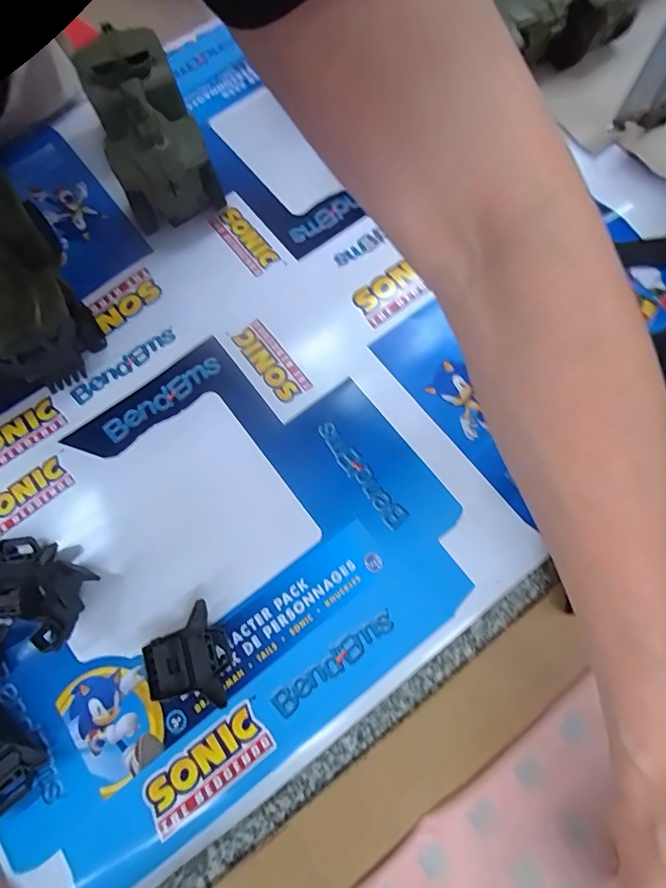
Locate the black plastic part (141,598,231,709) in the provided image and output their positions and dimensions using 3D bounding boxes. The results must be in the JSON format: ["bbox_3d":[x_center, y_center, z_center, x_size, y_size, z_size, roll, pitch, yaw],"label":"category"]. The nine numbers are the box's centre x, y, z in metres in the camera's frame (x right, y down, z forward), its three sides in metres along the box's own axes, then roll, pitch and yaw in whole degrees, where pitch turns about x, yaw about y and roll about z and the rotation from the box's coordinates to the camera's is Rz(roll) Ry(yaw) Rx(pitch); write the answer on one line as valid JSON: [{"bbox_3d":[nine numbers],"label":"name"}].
[{"bbox_3d":[-0.100,0.150,0.327,0.053,0.020,0.065,-16,72,-4],"label":"black plastic part"}]

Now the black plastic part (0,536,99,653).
[{"bbox_3d":[-0.222,0.103,0.338,0.106,0.032,0.058,20,74,8],"label":"black plastic part"}]

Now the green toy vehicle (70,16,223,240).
[{"bbox_3d":[-0.162,-0.270,0.422,0.080,0.082,0.158,-23,73,-6],"label":"green toy vehicle"}]

